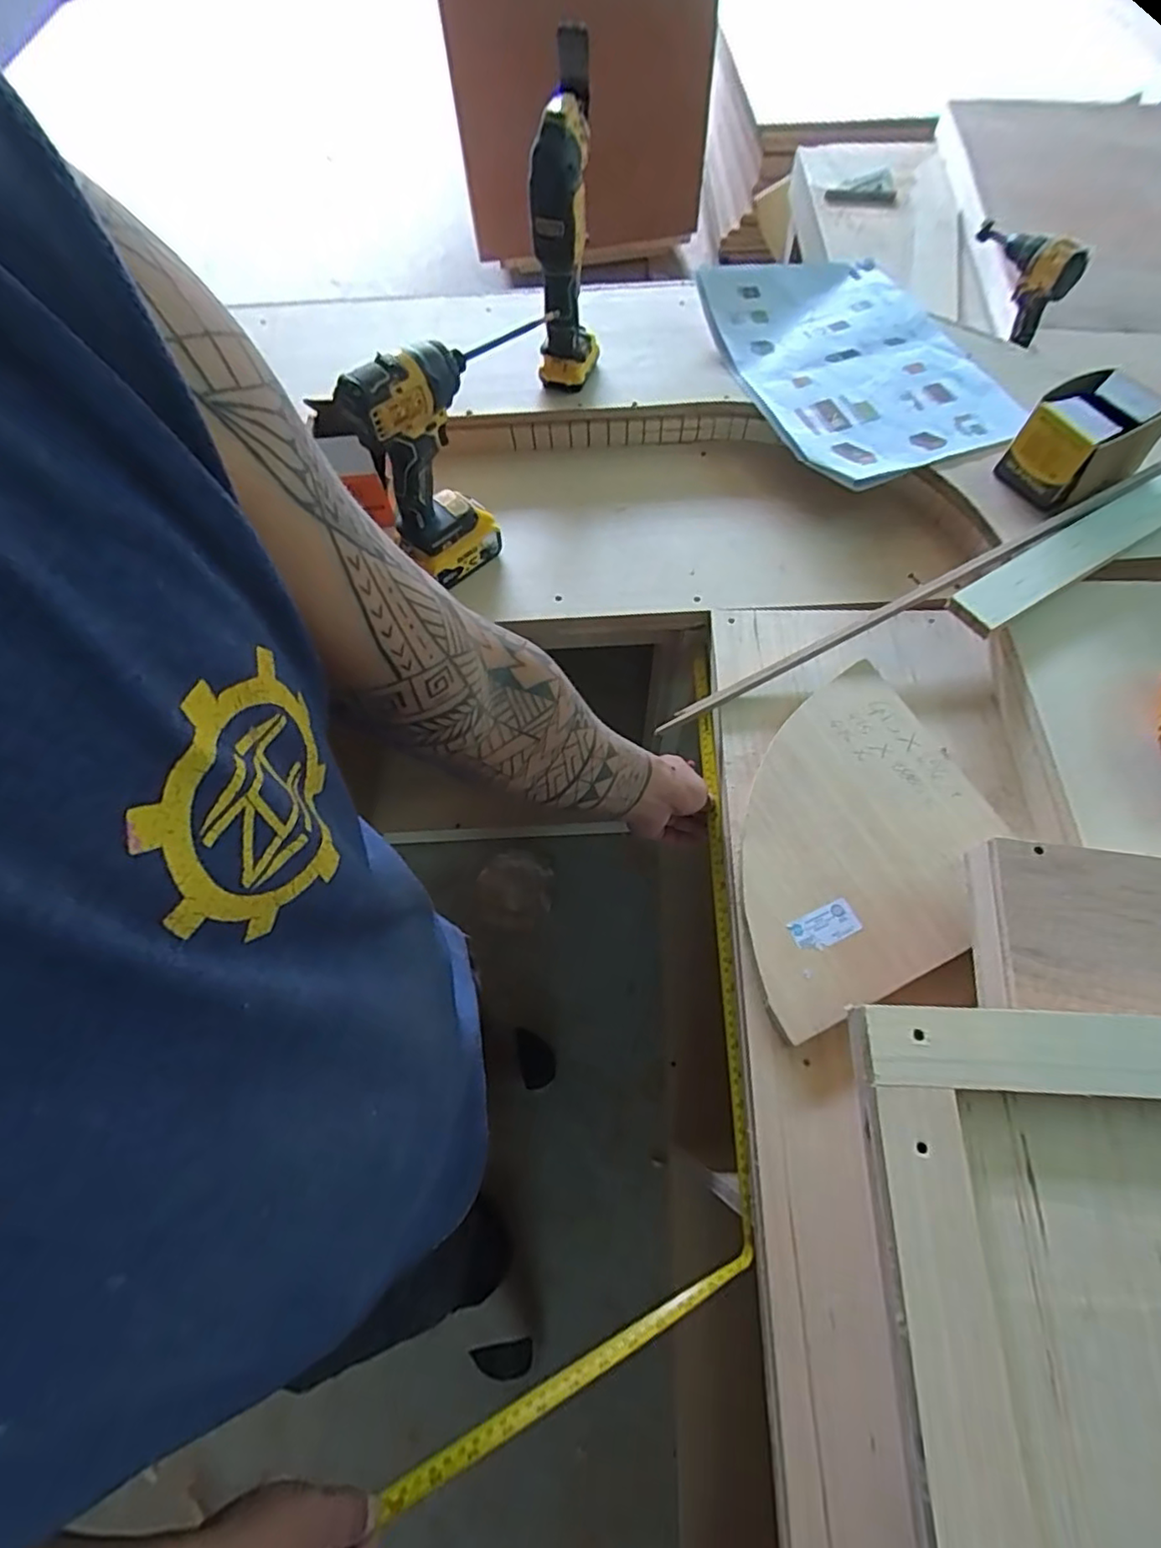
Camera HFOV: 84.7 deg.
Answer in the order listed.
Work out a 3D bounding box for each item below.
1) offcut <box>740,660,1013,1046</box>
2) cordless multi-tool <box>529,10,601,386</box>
[{"bbox_3d":[0.249,0.058,0.612,0.290,0.012,0.268,-26,66,-10],"label":"offcut"},{"bbox_3d":[-0.019,-0.614,0.741,0.076,0.290,0.095,-2,64,1],"label":"cordless multi-tool"}]

